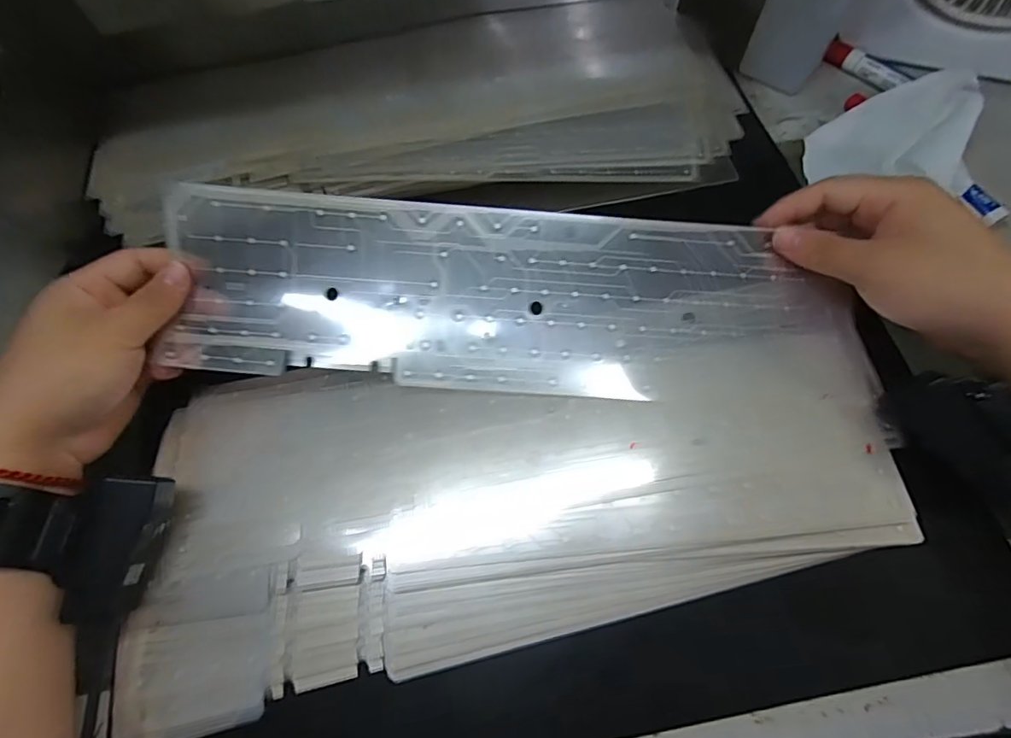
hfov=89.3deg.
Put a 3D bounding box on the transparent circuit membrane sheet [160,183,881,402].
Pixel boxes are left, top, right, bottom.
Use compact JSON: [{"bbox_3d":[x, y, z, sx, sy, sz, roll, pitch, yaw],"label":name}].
[{"bbox_3d":[0.010,-0.043,0.309,0.404,0.013,0.111,4,85,-1],"label":"transparent circuit membrane sheet"}]

